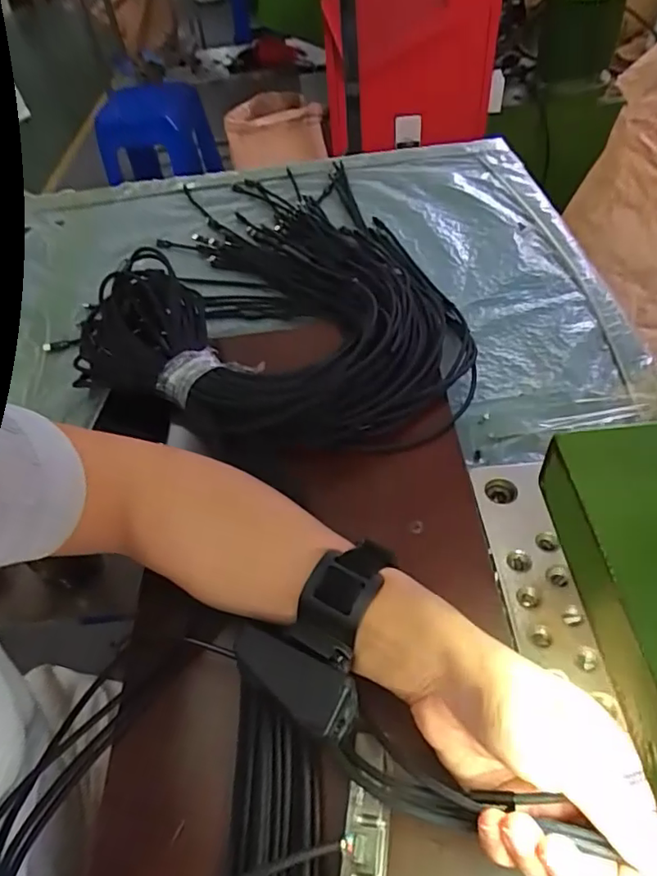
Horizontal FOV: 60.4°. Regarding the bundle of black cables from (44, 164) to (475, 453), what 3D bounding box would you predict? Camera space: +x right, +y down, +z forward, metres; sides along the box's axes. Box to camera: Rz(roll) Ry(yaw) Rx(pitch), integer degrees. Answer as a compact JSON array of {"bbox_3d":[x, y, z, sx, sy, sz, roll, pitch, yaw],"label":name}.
[{"bbox_3d":[-0.046,-0.182,0.577,0.332,0.070,0.498,-3,49,5],"label":"bundle of black cables"}]

